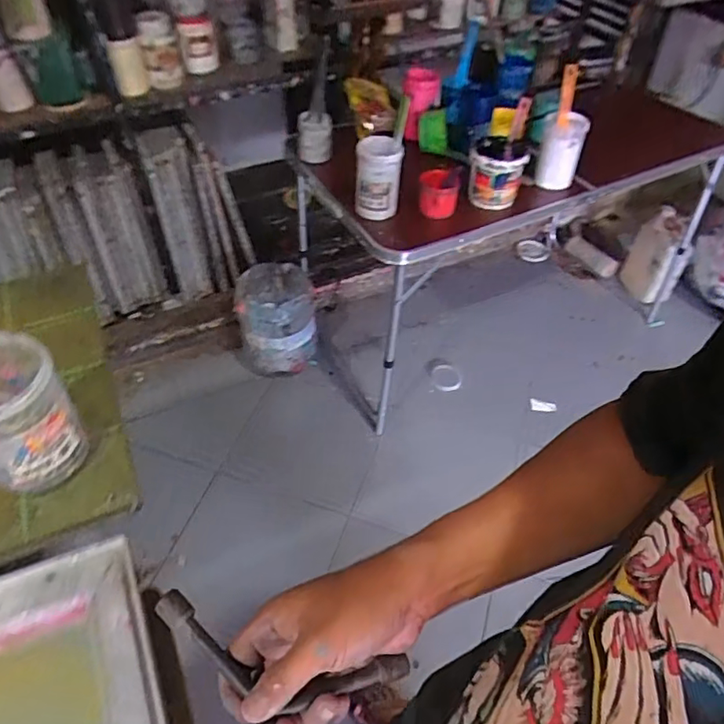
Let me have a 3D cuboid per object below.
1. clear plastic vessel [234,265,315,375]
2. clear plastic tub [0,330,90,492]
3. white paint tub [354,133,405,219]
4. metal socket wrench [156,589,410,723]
[{"bbox_3d":[-0.277,-0.136,1.784,0.250,0.282,0.240,-6,48,-5],"label":"clear plastic vessel"},{"bbox_3d":[-0.322,0.054,0.528,0.090,0.128,0.096,0,48,0],"label":"clear plastic tub"},{"bbox_3d":[0.037,-0.404,1.242,0.099,0.171,0.088,1,48,1],"label":"white paint tub"},{"bbox_3d":[-0.063,0.209,0.307,0.157,0.032,0.132,12,48,6],"label":"metal socket wrench"}]

